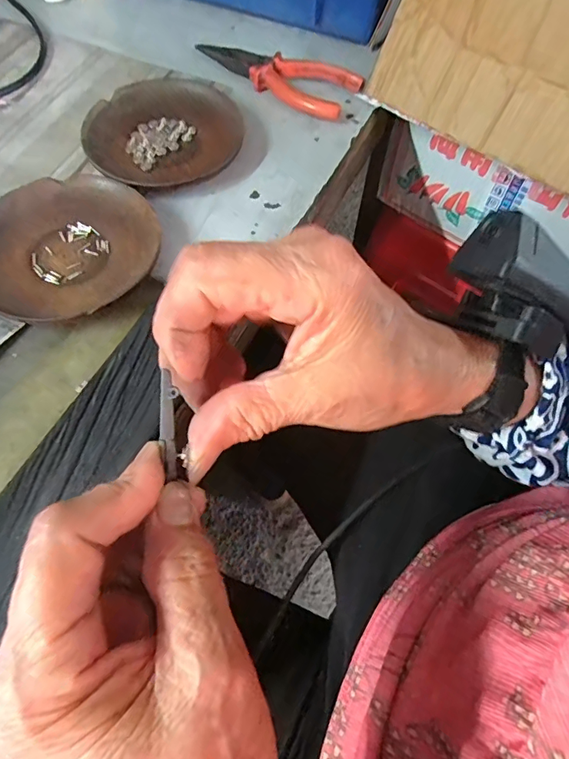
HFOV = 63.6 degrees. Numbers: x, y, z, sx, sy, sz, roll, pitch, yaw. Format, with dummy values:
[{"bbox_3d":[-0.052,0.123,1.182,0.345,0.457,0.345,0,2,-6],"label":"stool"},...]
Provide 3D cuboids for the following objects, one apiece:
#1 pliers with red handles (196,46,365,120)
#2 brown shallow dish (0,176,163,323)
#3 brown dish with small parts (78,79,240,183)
[{"bbox_3d":[-0.003,-0.255,0.379,0.135,0.016,0.049,37,69,16],"label":"pliers with red handles"},{"bbox_3d":[-0.139,-0.084,0.290,0.112,0.017,0.109,0,64,-1],"label":"brown shallow dish"},{"bbox_3d":[-0.090,-0.181,0.341,0.110,0.016,0.104,0,64,-1],"label":"brown dish with small parts"}]

